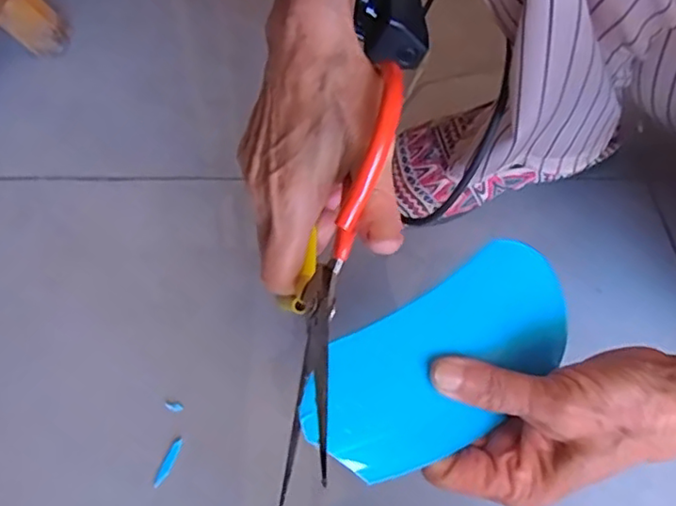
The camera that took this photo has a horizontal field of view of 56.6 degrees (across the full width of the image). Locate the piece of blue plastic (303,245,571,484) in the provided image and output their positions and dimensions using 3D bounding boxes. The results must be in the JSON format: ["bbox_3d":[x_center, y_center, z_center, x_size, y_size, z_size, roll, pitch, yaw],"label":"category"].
[{"bbox_3d":[0.052,0.046,0.278,0.147,0.011,0.063,-29,86,-30],"label":"piece of blue plastic"}]

